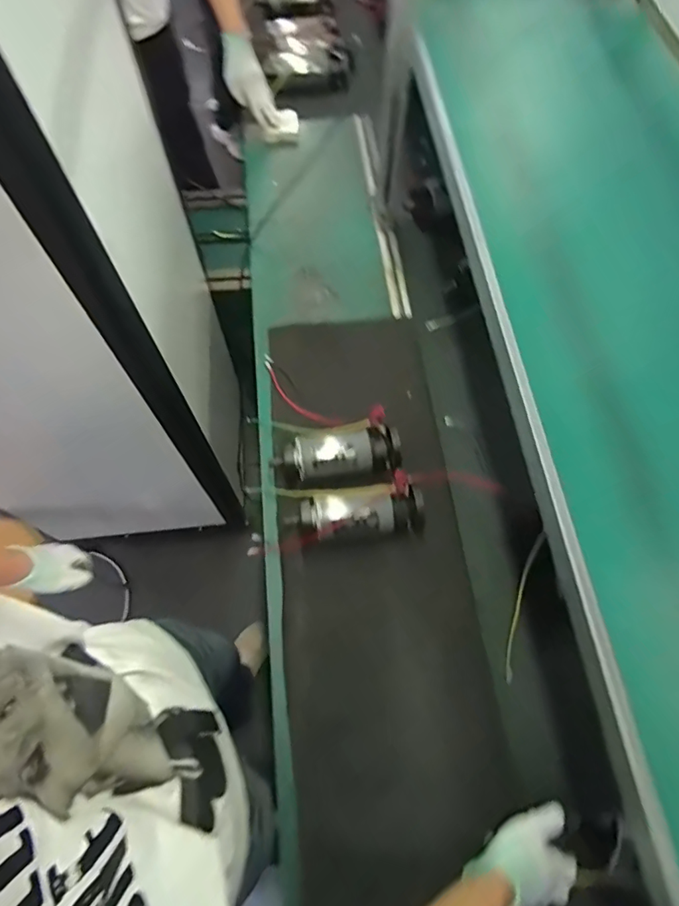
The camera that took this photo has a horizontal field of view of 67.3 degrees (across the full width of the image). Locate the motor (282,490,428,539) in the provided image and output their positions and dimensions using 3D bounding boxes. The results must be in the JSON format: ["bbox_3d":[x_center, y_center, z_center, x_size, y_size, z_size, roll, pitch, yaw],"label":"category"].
[{"bbox_3d":[0.030,0.107,0.875,0.224,0.078,0.075,-4,67,-2],"label":"motor"}]

